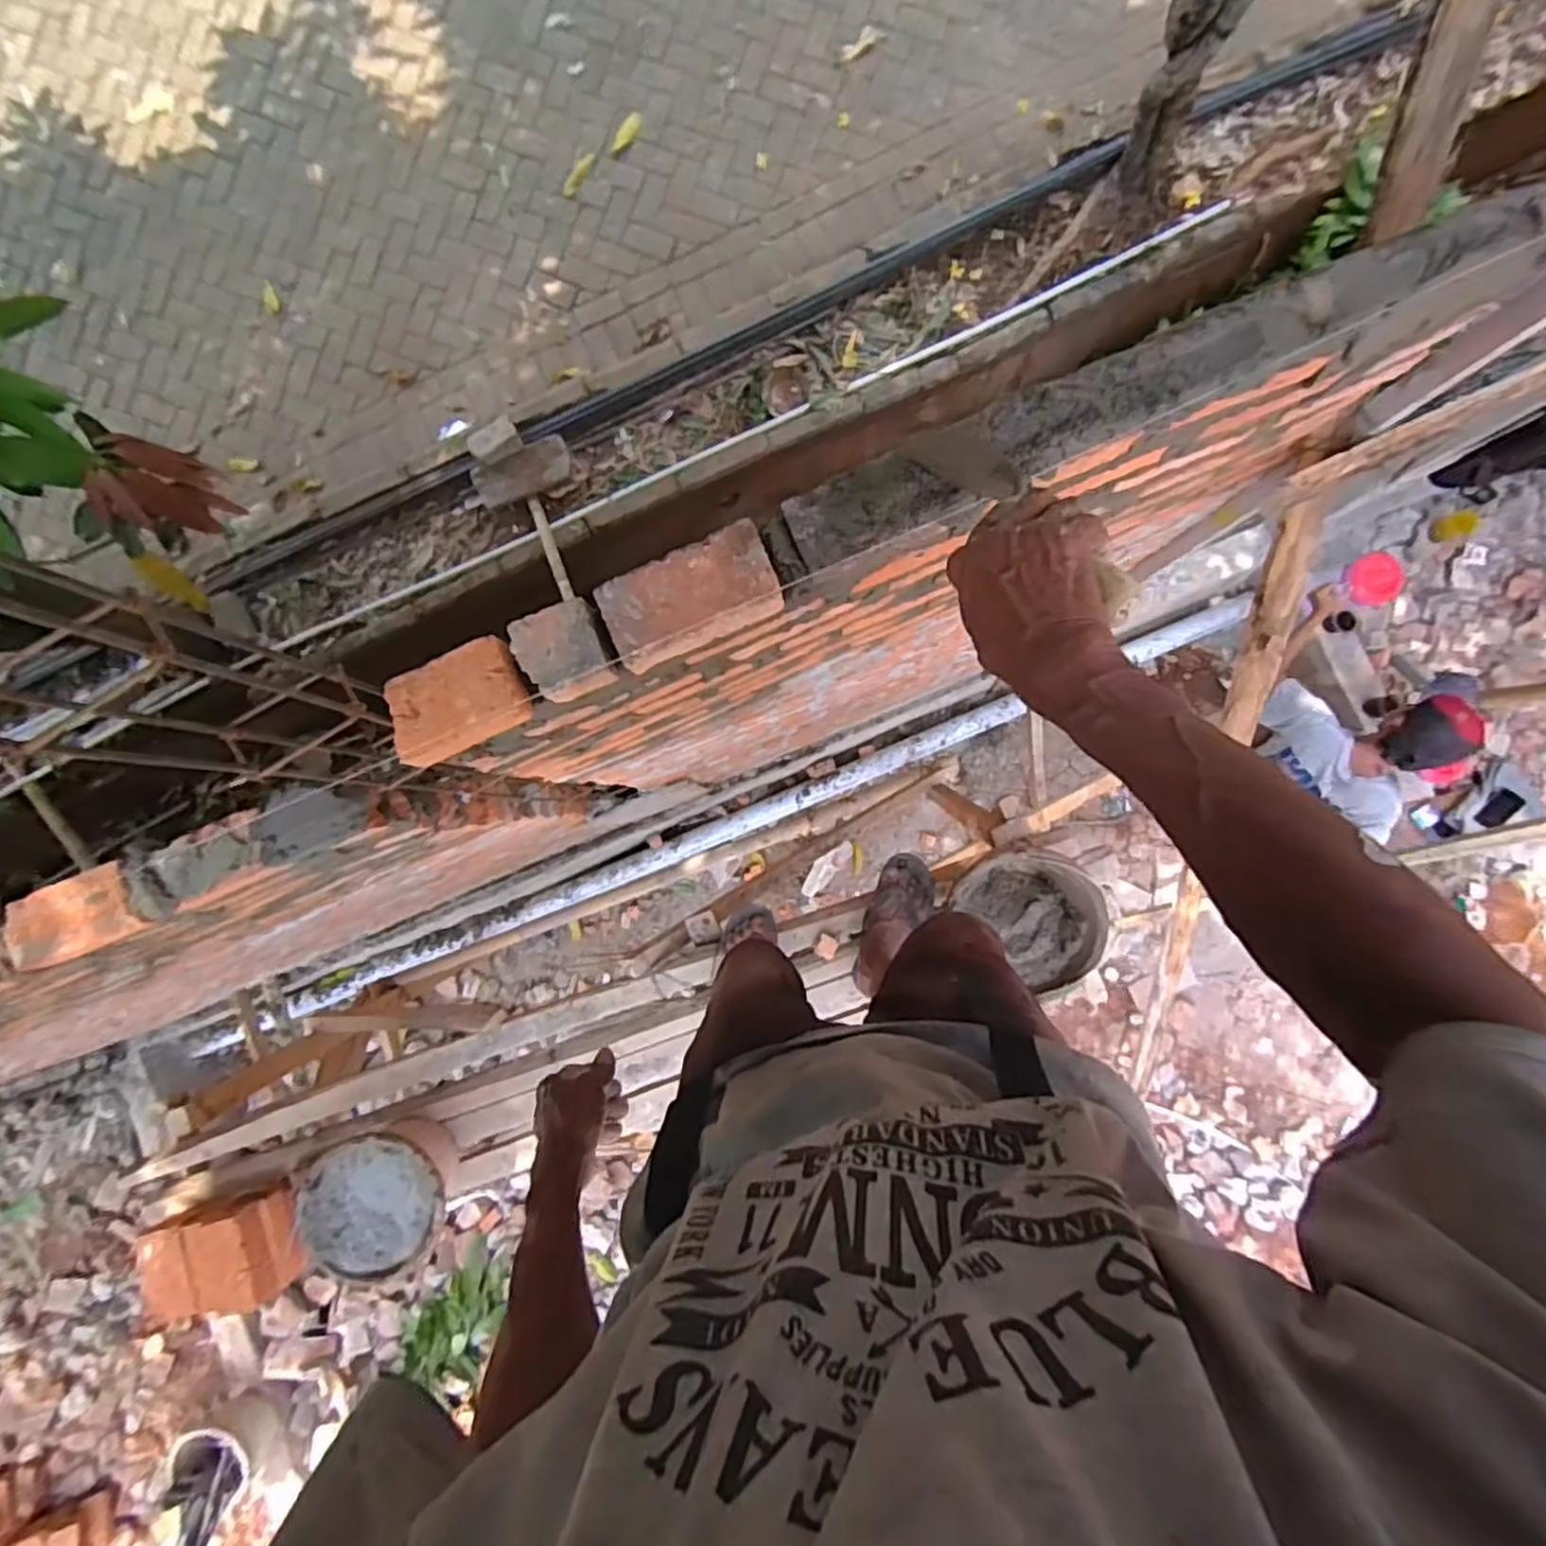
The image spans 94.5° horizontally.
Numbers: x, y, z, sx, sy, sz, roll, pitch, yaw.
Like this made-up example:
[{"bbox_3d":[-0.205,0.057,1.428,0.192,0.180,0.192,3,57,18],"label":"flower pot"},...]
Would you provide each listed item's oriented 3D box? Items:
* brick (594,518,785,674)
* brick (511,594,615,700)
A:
[{"bbox_3d":[-0.077,-0.164,0.662,0.157,0.038,0.084,-25,87,1],"label":"brick"},{"bbox_3d":[-0.194,-0.113,0.664,0.079,0.039,0.083,-24,87,1],"label":"brick"}]

